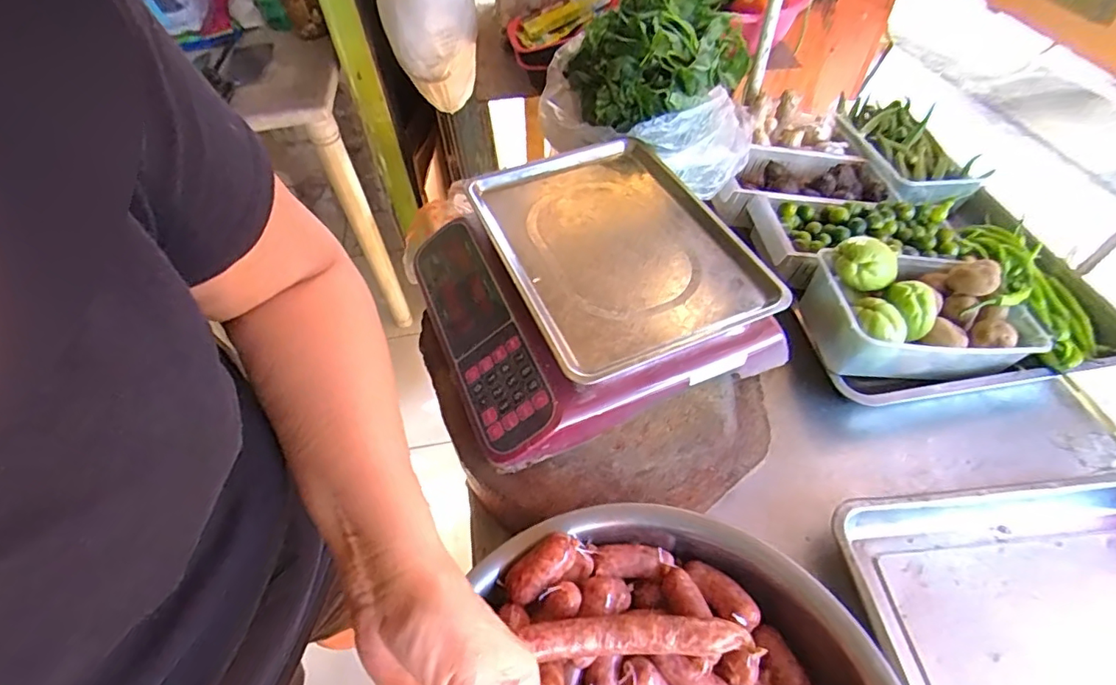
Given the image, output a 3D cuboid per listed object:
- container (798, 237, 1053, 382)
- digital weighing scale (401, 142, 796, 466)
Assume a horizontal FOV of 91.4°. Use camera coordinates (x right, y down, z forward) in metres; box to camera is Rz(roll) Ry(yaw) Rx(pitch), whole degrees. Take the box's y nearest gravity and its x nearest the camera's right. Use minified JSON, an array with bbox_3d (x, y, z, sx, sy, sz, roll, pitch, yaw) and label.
[{"bbox_3d":[0.450,-0.049,0.661,0.257,0.126,0.156,-5,51,0],"label":"container"},{"bbox_3d":[0.022,-0.066,0.605,0.326,0.111,0.326,-21,53,-13],"label":"digital weighing scale"}]

